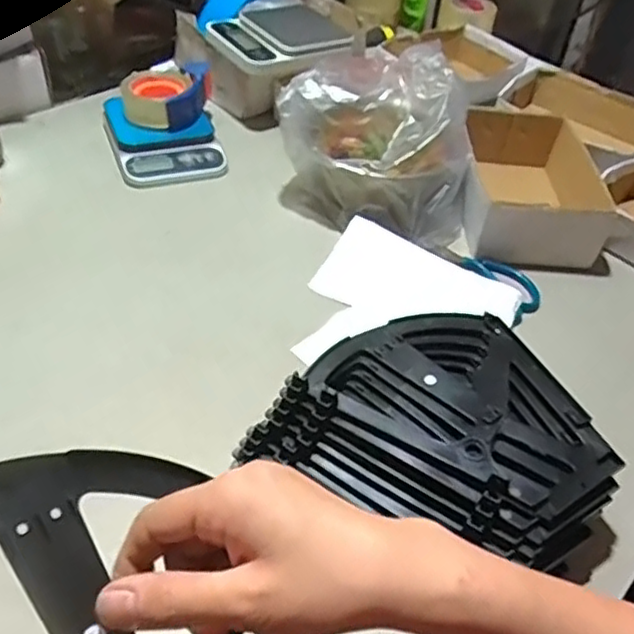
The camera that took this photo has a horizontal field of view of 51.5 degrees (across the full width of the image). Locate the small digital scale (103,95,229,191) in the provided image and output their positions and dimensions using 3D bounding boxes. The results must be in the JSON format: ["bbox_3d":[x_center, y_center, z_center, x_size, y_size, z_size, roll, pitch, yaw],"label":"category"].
[{"bbox_3d":[-0.223,-0.260,0.963,0.152,0.041,0.176,-13,48,-20],"label":"small digital scale"}]

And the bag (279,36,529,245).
[{"bbox_3d":[0.095,-0.232,0.874,0.243,0.177,0.191,25,47,18],"label":"bag"}]

